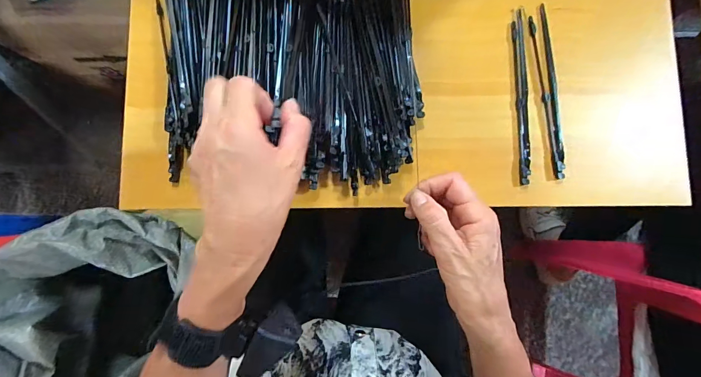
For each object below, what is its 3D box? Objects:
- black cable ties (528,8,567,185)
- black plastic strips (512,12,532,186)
[{"bbox_3d":[0.214,-0.105,0.357,0.020,0.006,0.188,-6,84,-1],"label":"black cable ties"},{"bbox_3d":[0.183,-0.098,0.354,0.015,0.005,0.186,1,84,0],"label":"black plastic strips"}]

